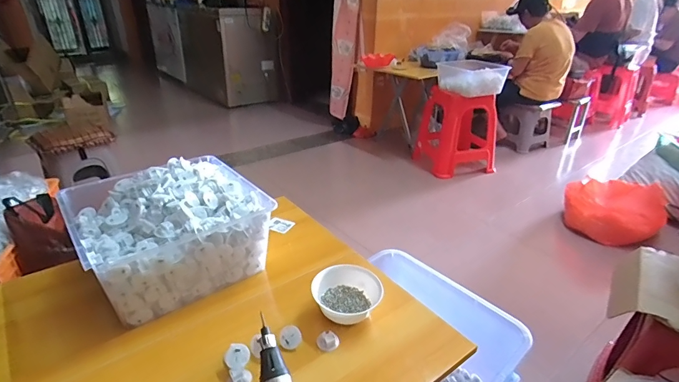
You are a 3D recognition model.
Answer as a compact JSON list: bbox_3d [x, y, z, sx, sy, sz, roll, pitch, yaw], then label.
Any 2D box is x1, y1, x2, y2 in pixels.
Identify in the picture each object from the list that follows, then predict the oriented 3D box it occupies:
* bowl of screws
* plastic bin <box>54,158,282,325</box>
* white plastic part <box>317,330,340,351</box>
[{"bbox_3d":[0.009,0.182,0.662,0.110,0.058,0.105,1,27,-1],"label":"bowl of screws"},{"bbox_3d":[-0.317,0.065,0.735,0.296,0.170,0.279,-19,33,-34],"label":"plastic bin"},{"bbox_3d":[-0.018,0.233,0.606,0.033,0.018,0.027,-2,27,-7],"label":"white plastic part"}]

